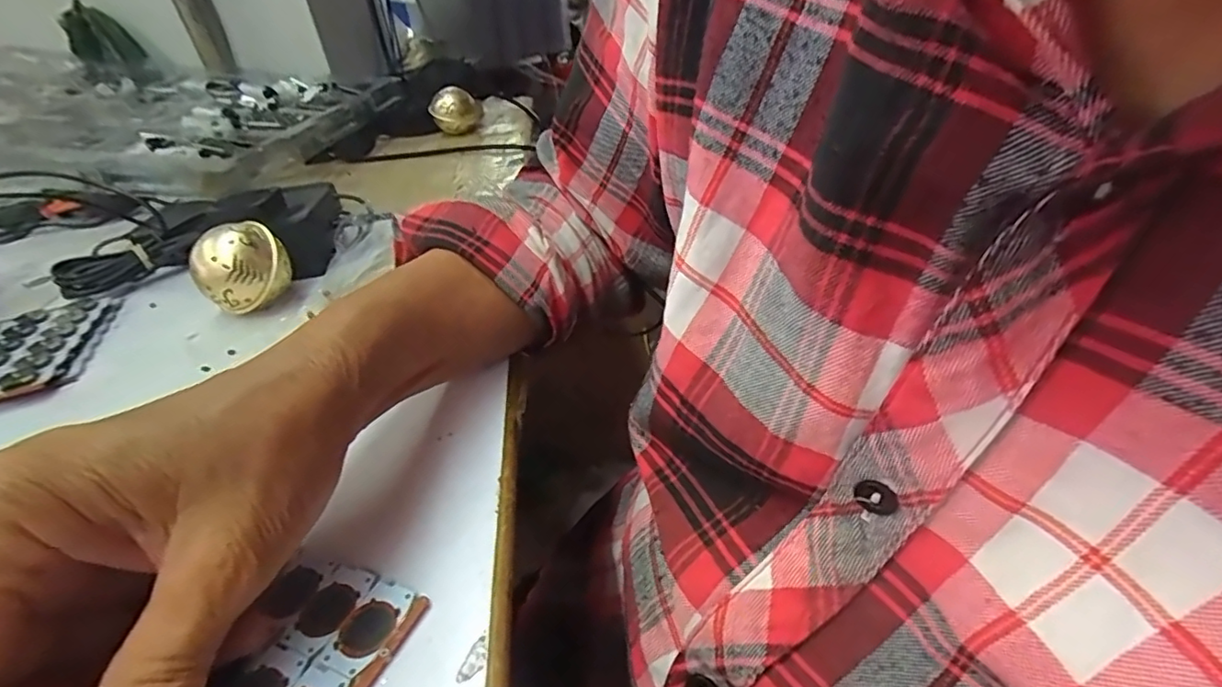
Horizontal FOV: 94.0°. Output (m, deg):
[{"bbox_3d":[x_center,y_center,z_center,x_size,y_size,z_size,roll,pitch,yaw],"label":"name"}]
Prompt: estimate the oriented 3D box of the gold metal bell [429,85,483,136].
[{"bbox_3d":[-0.198,-0.293,0.730,0.061,0.059,0.044,-12,34,-6],"label":"gold metal bell"}]

